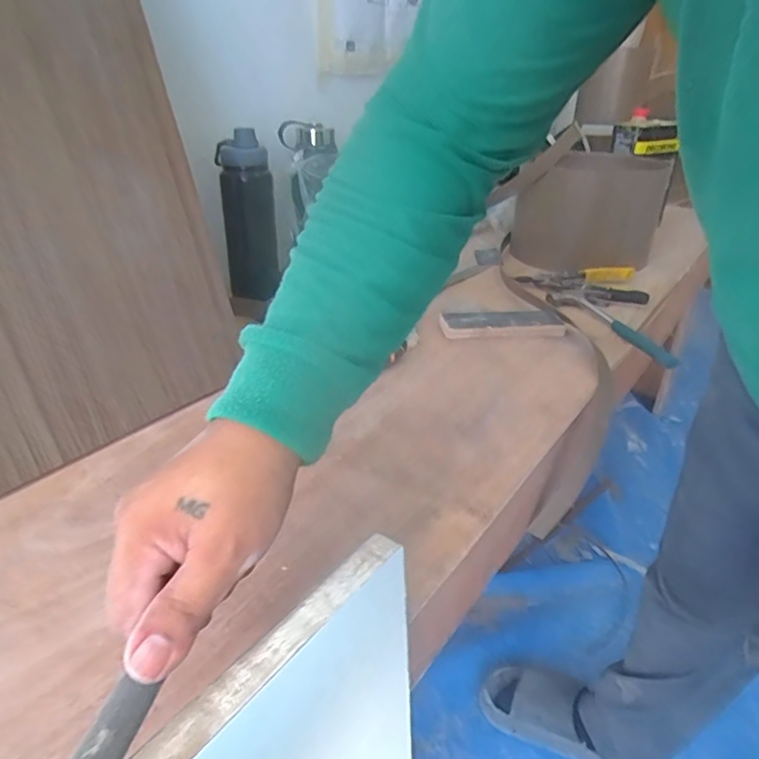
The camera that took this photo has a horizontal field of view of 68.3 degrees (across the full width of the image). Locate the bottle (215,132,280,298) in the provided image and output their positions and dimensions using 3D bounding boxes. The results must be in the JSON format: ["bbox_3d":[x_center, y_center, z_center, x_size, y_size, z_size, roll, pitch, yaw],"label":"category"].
[{"bbox_3d":[-0.204,-0.252,0.872,0.077,0.233,0.092,-8,29,-15],"label":"bottle"}]

